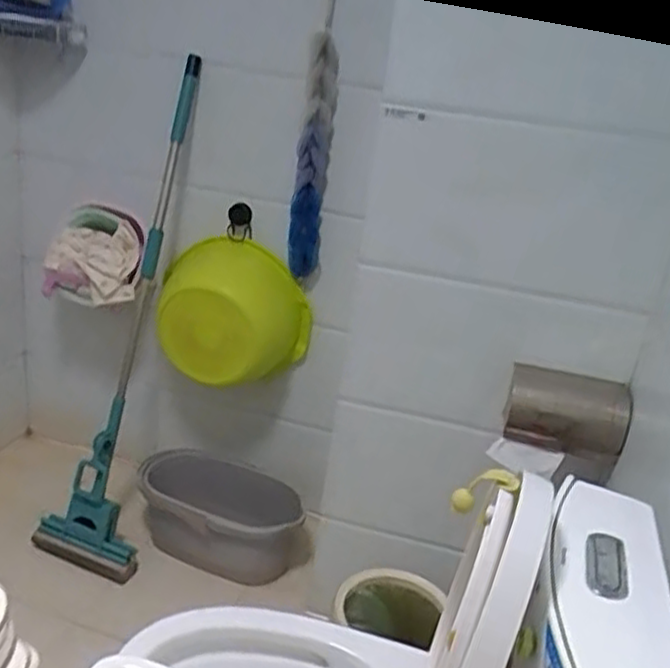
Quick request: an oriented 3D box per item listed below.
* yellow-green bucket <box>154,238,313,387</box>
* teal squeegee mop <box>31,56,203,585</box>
[{"bbox_3d":[-0.264,-0.048,1.817,0.337,0.349,0.240,4,15,28],"label":"yellow-green bucket"},{"bbox_3d":[-0.460,-0.031,1.718,0.186,1.215,0.170,14,1,-36],"label":"teal squeegee mop"}]

